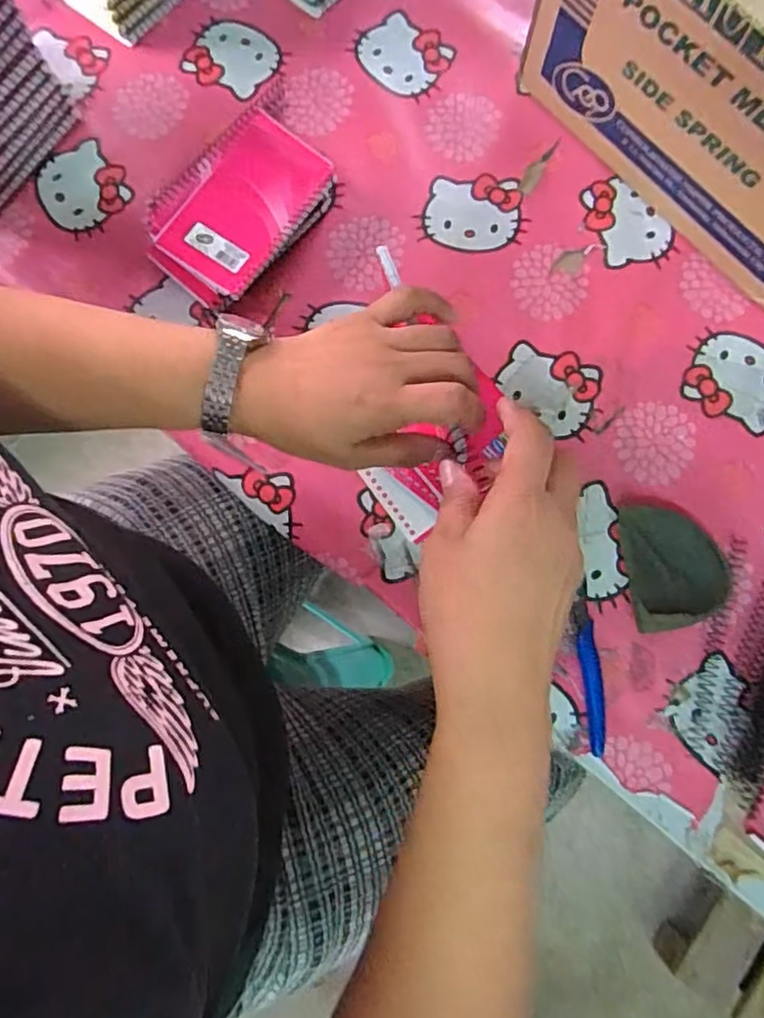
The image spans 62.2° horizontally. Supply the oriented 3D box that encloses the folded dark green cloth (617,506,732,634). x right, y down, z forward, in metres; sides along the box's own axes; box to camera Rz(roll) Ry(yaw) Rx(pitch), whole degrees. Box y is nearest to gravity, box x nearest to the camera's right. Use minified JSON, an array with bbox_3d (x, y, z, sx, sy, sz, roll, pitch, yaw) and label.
[{"bbox_3d":[0.211,0.042,0.461,0.060,0.032,0.089,-1,78,0],"label":"folded dark green cloth"}]

